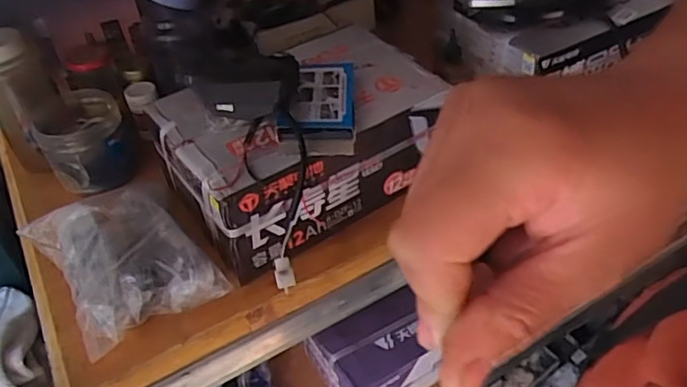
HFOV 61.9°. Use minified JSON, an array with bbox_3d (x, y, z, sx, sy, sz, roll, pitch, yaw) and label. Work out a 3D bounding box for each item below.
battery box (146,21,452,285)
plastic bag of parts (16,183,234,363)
[{"bbox_3d":[-0.047,-0.071,0.697,0.308,0.146,0.209,-28,48,-22],"label":"battery box"},{"bbox_3d":[-0.236,0.064,0.612,0.144,0.054,0.209,-30,49,-24],"label":"plastic bag of parts"}]

